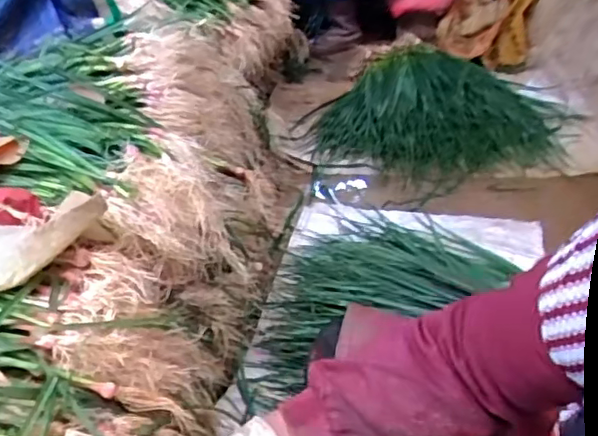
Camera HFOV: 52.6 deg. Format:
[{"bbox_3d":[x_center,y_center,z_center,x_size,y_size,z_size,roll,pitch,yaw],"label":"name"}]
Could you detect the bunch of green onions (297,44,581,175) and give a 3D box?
[{"bbox_3d":[0.385,-0.318,1.685,0.647,0.117,0.515,9,39,16],"label":"bunch of green onions"}]

